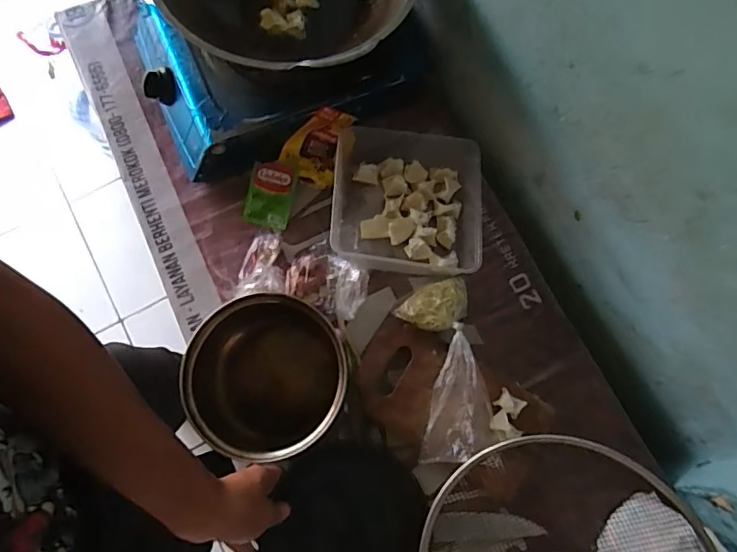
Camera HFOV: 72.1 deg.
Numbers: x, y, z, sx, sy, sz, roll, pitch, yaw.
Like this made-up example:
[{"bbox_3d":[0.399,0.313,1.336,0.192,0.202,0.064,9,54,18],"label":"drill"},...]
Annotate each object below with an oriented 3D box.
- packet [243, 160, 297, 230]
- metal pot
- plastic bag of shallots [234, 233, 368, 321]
[{"bbox_3d":[-0.143,-0.121,0.732,0.061,0.011,0.093,14,94,2],"label":"packet"},{"bbox_3d":[-0.124,0.129,0.638,0.187,0.118,0.184,0,74,-1],"label":"metal pot"},{"bbox_3d":[-0.088,-0.005,0.680,0.173,0.066,0.109,10,74,2],"label":"plastic bag of shallots"}]

